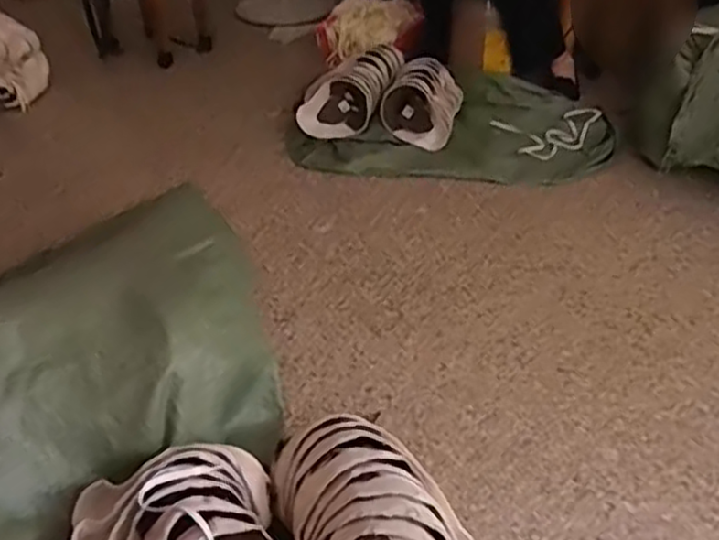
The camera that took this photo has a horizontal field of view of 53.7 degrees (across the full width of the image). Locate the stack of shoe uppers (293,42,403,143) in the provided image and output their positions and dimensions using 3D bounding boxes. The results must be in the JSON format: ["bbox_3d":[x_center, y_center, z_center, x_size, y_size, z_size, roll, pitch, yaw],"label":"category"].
[{"bbox_3d":[-0.019,-0.483,1.889,0.185,0.124,0.397,14,39,18],"label":"stack of shoe uppers"}]

